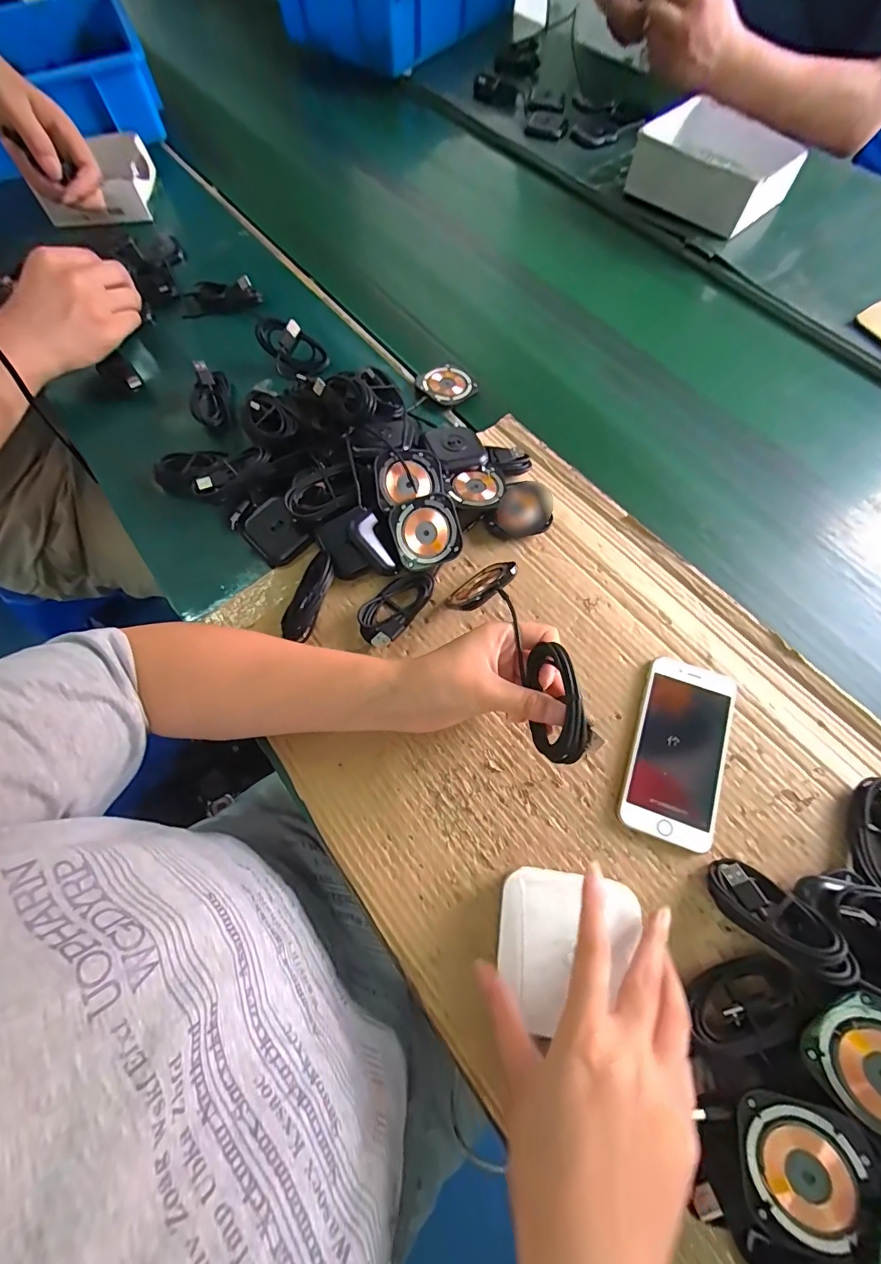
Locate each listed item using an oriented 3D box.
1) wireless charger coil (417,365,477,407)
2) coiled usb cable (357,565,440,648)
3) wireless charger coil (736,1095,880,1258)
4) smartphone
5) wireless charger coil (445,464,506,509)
[{"bbox_3d":[0.009,-0.270,0.502,0.056,0.010,0.054,0,68,0],"label":"wireless charger coil"},{"bbox_3d":[-0.036,-0.025,0.399,0.039,0.018,0.087,38,73,14],"label":"coiled usb cable"},{"bbox_3d":[0.193,0.285,0.242,0.057,0.013,0.056,-9,61,16],"label":"wireless charger coil"},{"bbox_3d":[0.182,0.089,0.350,0.065,0.012,0.134,19,69,8],"label":"smartphone"},{"bbox_3d":[0.033,-0.135,0.425,0.054,0.008,0.050,0,64,0],"label":"wireless charger coil"}]

